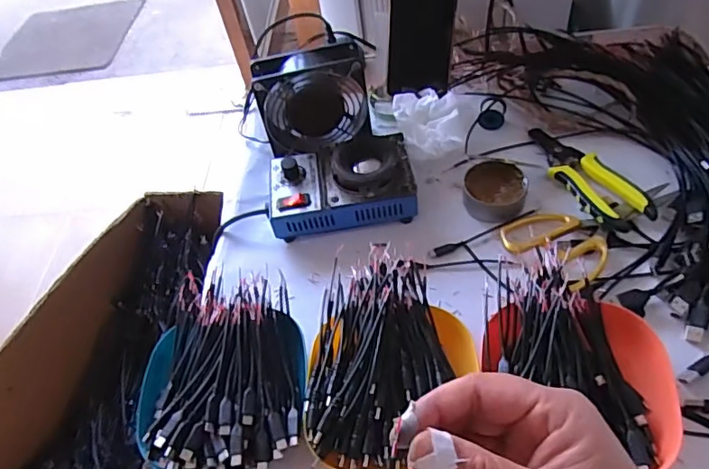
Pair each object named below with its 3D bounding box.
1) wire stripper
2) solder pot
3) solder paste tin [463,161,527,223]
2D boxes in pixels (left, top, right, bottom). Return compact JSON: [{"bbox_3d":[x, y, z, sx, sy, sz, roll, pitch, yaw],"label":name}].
[{"bbox_3d":[0.235,-0.066,0.563,0.053,0.013,0.164,-22,52,-8],"label":"wire stripper"},{"bbox_3d":[-0.016,-0.056,0.578,0.151,0.060,0.096,-11,51,1],"label":"solder pot"},{"bbox_3d":[0.145,-0.046,0.565,0.063,0.027,0.053,6,53,13],"label":"solder paste tin"}]

